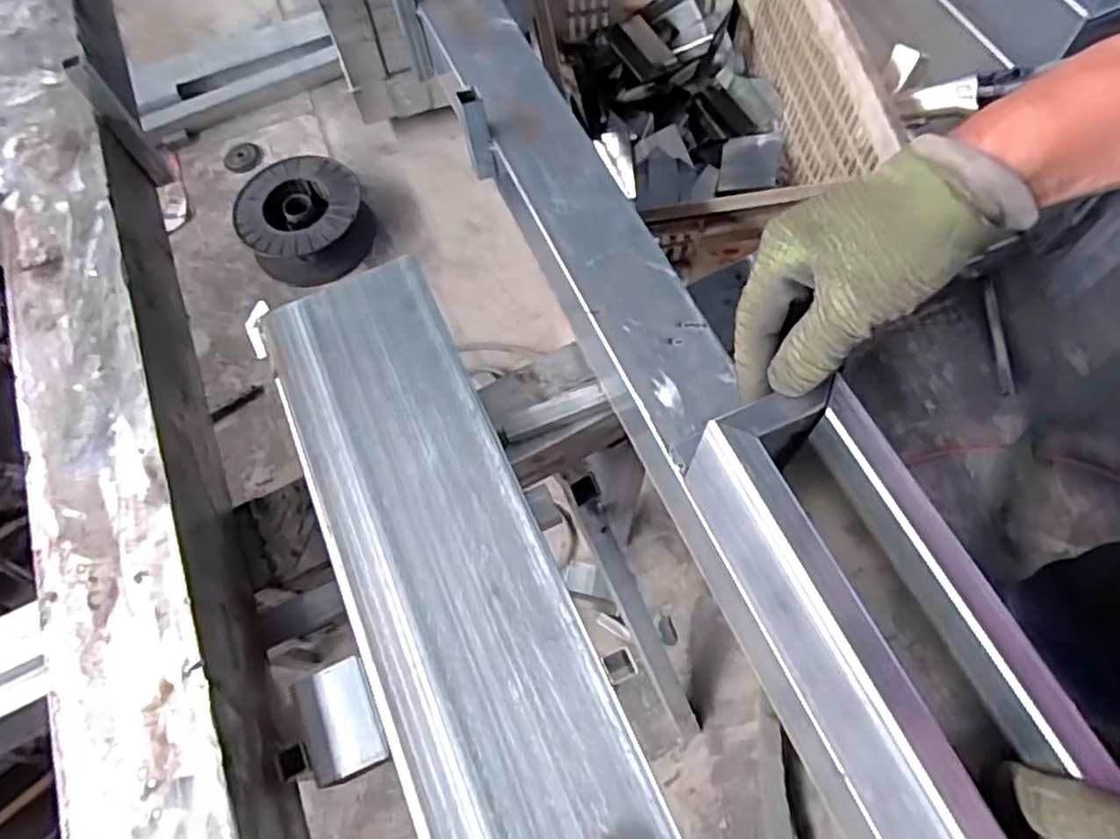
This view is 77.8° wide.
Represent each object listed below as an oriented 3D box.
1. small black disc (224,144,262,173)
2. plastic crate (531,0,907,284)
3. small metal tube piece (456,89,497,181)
[{"bbox_3d":[-0.735,-0.605,1.601,0.091,0.022,0.082,36,72,17],"label":"small black disc"},{"bbox_3d":[0.167,-0.407,0.902,0.341,0.223,0.520,-11,65,-2],"label":"plastic crate"},{"bbox_3d":[-0.072,-0.249,0.609,0.022,0.084,0.018,-11,65,-2],"label":"small metal tube piece"}]

